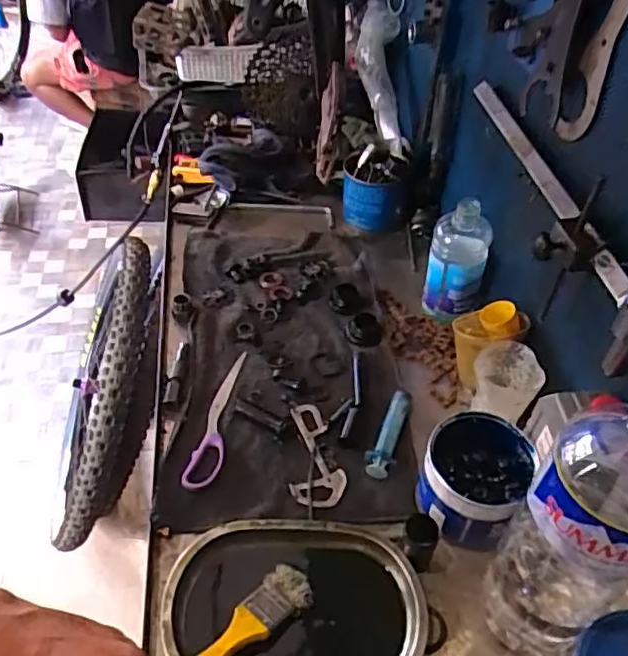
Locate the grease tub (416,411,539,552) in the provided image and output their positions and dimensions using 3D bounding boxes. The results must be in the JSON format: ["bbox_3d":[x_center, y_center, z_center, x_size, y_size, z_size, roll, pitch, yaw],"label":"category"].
[{"bbox_3d":[0.150,0.149,0.595,0.092,0.080,0.106,21,47,17],"label":"grease tub"}]

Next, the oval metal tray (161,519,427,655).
[{"bbox_3d":[-0.019,0.251,0.538,0.231,0.051,0.159,0,44,-3],"label":"oval metal tray"}]

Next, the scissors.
[{"bbox_3d":[-0.102,0.095,0.679,0.031,0.009,0.193,10,45,6],"label":"scissors"}]

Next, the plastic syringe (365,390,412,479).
[{"bbox_3d":[0.086,0.116,0.673,0.027,0.020,0.116,19,46,15],"label":"plastic syringe"}]

